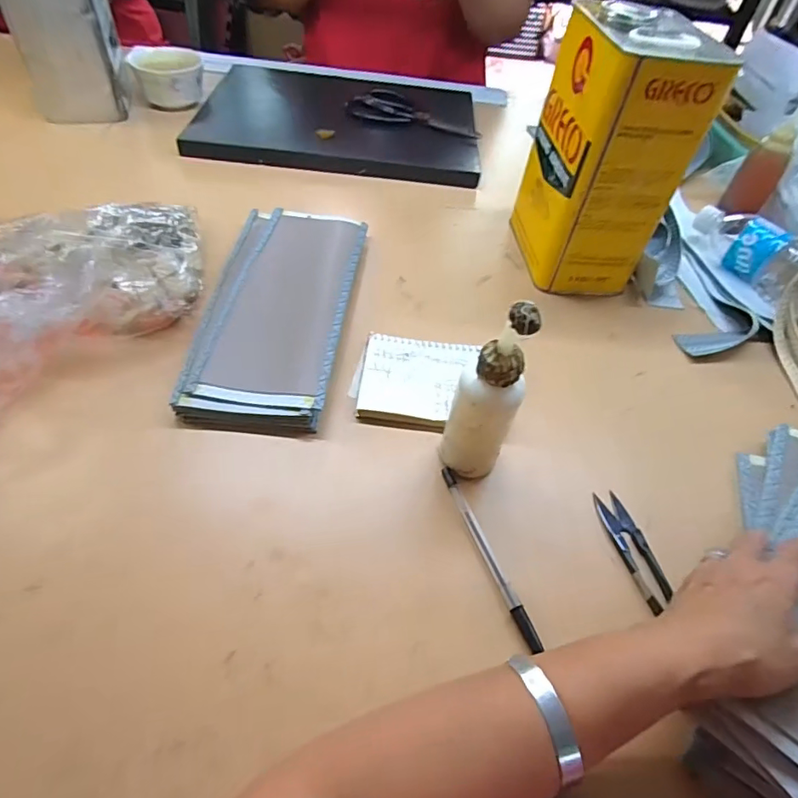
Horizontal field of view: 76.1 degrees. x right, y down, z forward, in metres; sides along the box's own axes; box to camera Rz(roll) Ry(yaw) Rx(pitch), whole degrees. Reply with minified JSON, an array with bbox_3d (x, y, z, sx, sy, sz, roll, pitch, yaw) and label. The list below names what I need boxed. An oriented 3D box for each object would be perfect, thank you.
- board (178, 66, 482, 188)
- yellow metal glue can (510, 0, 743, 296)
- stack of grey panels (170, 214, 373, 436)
[{"bbox_3d":[-0.084,-0.419,0.760,0.400,0.027,0.300,5,50,-3],"label":"board"},{"bbox_3d":[0.207,-0.246,0.521,0.106,0.220,0.147,-1,50,-8],"label":"yellow metal glue can"},{"bbox_3d":[-0.113,-0.097,0.496,0.127,0.024,0.294,8,50,0],"label":"stack of grey panels"}]

